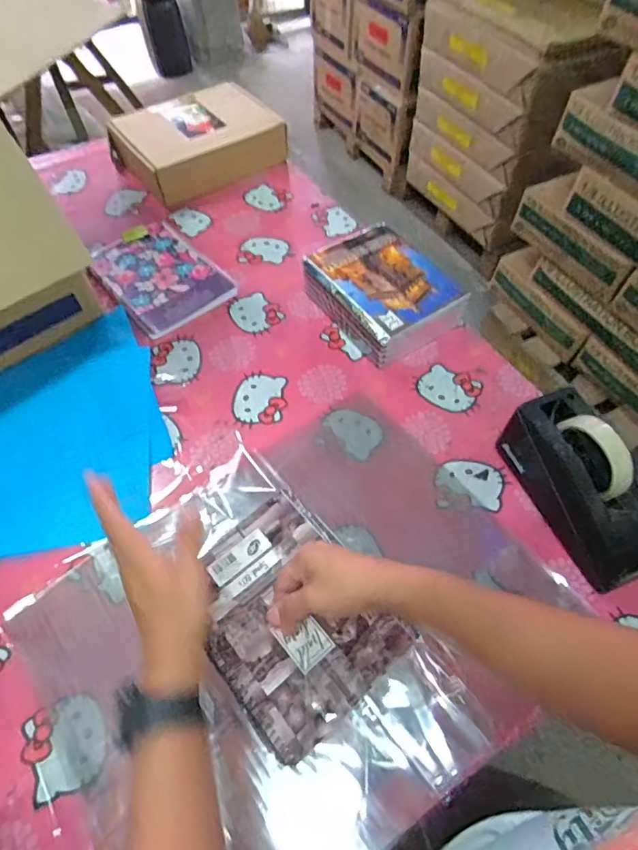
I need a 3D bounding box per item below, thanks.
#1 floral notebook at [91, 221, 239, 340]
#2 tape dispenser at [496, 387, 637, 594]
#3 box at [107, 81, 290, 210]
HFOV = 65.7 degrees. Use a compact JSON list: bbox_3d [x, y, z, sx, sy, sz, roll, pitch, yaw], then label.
[{"bbox_3d":[-0.253,-0.240,0.784,0.154,0.019,0.221,-35,65,-21],"label":"floral notebook"},{"bbox_3d":[0.287,0.061,0.530,0.067,0.125,0.195,-19,60,-12],"label":"tape dispenser"},{"bbox_3d":[-0.228,-0.539,0.933,0.278,0.076,0.209,-31,63,-19],"label":"box"}]

